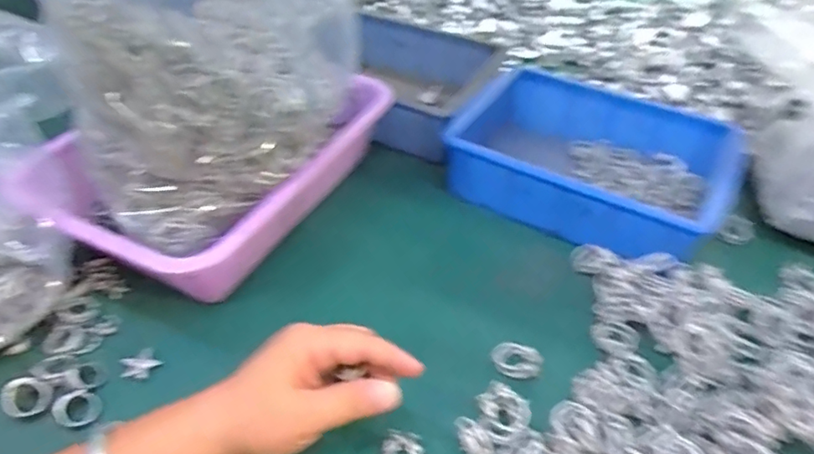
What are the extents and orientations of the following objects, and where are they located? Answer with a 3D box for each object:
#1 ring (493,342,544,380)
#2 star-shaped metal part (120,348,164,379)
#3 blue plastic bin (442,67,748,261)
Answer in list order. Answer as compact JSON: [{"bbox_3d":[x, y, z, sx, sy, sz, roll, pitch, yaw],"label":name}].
[{"bbox_3d":[0.083,0.100,0.407,0.035,0.013,0.026,9,45,8],"label":"ring"},{"bbox_3d":[-0.197,0.102,0.402,0.026,0.004,0.021,-24,50,-23],"label":"star-shaped metal part"},{"bbox_3d":[0.178,-0.064,0.543,0.250,0.071,0.177,29,51,25],"label":"blue plastic bin"}]

